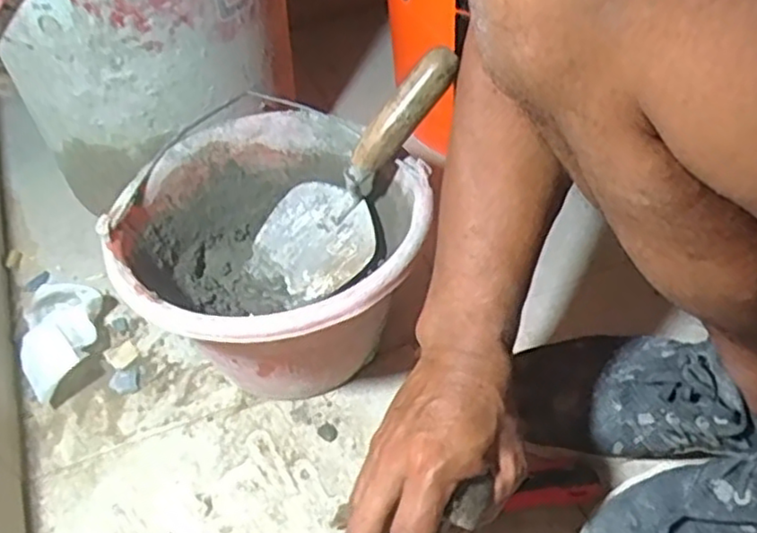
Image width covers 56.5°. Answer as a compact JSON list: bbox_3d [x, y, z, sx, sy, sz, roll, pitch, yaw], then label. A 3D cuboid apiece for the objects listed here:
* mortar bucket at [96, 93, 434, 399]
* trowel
[{"bbox_3d":[-0.083,0.004,0.603,0.239,0.162,0.235,-1,48,1],"label":"mortar bucket"},{"bbox_3d":[-0.016,-0.081,0.590,0.065,0.236,0.083,9,36,-43],"label":"trowel"}]

